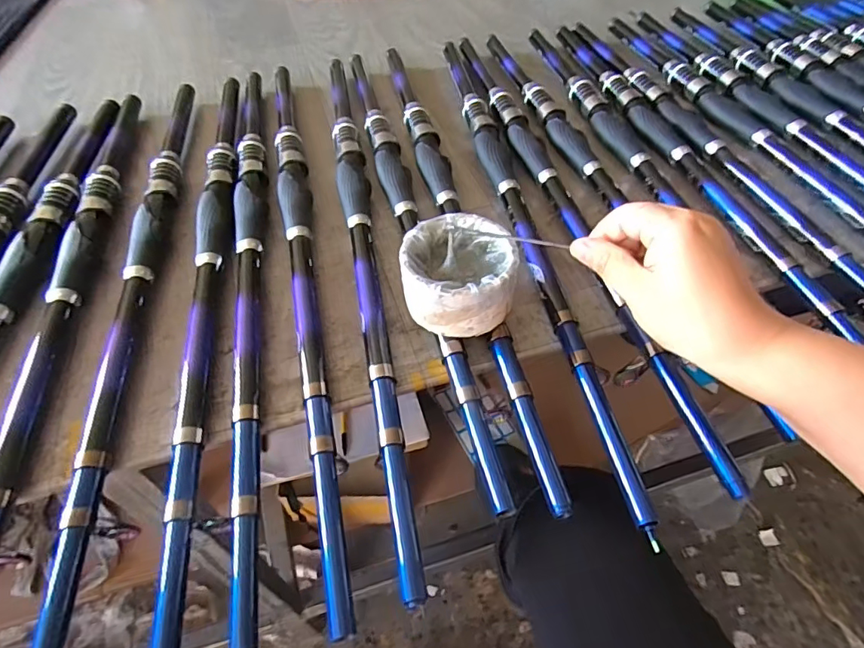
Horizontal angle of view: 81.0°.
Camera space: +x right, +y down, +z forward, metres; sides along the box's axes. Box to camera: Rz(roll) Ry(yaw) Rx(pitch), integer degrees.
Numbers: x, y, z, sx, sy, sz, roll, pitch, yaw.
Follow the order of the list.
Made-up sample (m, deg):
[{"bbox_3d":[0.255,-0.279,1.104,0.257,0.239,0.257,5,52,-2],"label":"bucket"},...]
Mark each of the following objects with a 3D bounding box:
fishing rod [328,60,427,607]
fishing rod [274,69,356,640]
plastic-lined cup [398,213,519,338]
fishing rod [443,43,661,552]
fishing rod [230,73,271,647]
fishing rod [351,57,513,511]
[{"bbox_3d":[-0.066,-0.091,0.463,0.028,0.021,0.623,-9,50,-6],"label":"fishing rod"},{"bbox_3d":[-0.115,-0.074,0.444,0.027,0.018,0.607,-11,50,-8],"label":"fishing rod"},{"bbox_3d":[0.019,-0.034,0.376,0.079,0.053,0.079,2,50,3],"label":"plastic-lined cup"},{"bbox_3d":[0.077,-0.124,0.487,0.032,0.021,0.635,-8,50,-5],"label":"fishing rod"},{"bbox_3d":[-0.158,-0.066,0.441,0.027,0.020,0.606,-10,50,-7],"label":"fishing rod"},{"bbox_3d":[-0.028,-0.119,0.484,0.028,0.022,0.607,-11,50,-8],"label":"fishing rod"}]

